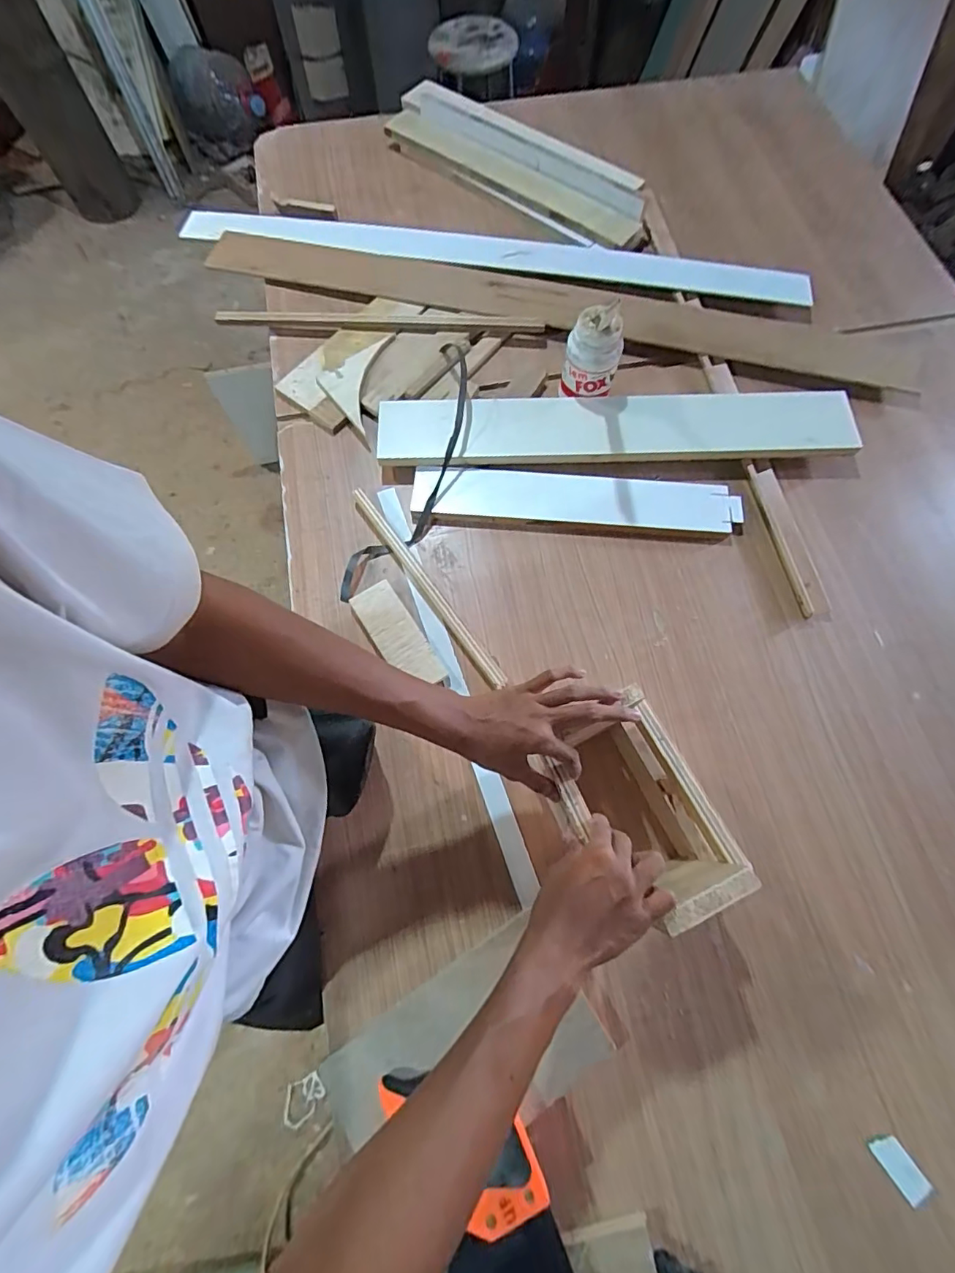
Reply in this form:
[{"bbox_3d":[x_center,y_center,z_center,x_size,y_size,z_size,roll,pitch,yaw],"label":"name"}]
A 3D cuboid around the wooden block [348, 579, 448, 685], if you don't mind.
[{"bbox_3d":[-0.108,0.001,0.685,0.061,0.019,0.156,-33,74,-10],"label":"wooden block"}]

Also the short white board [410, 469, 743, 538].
[{"bbox_3d":[0.140,-0.194,0.751,0.464,0.022,0.083,3,71,1],"label":"short white board"}]

